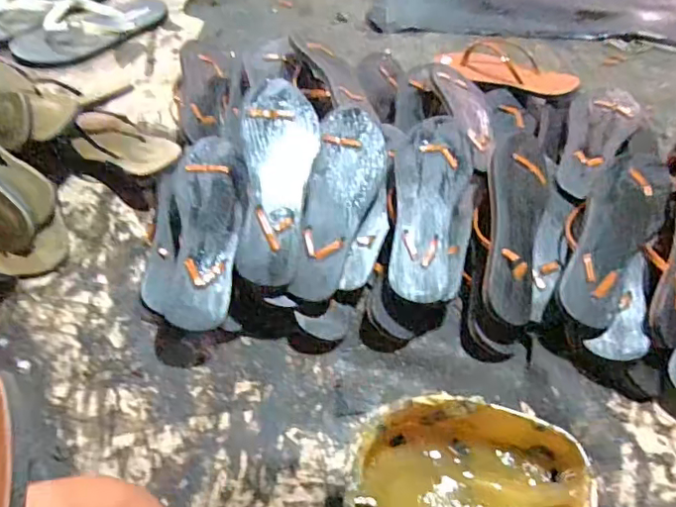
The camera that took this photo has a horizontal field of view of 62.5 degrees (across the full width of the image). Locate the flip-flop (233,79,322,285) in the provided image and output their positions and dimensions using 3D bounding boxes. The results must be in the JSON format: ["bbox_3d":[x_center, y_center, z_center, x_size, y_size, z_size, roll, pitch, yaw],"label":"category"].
[{"bbox_3d":[-0.070,-0.087,0.633,0.081,0.028,0.242,3,76,3],"label":"flip-flop"}]

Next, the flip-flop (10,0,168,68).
[{"bbox_3d":[-0.420,-0.389,0.953,0.107,0.041,0.259,40,65,22],"label":"flip-flop"}]

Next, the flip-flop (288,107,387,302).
[{"bbox_3d":[-0.001,-0.060,0.658,0.078,0.030,0.235,16,74,-3],"label":"flip-flop"}]

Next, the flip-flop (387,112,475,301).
[{"bbox_3d":[0.105,-0.061,0.659,0.089,0.038,0.247,12,58,7],"label":"flip-flop"}]

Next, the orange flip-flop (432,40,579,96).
[{"bbox_3d":[0.266,-0.307,0.878,0.239,0.050,0.094,32,63,34],"label":"orange flip-flop"}]

